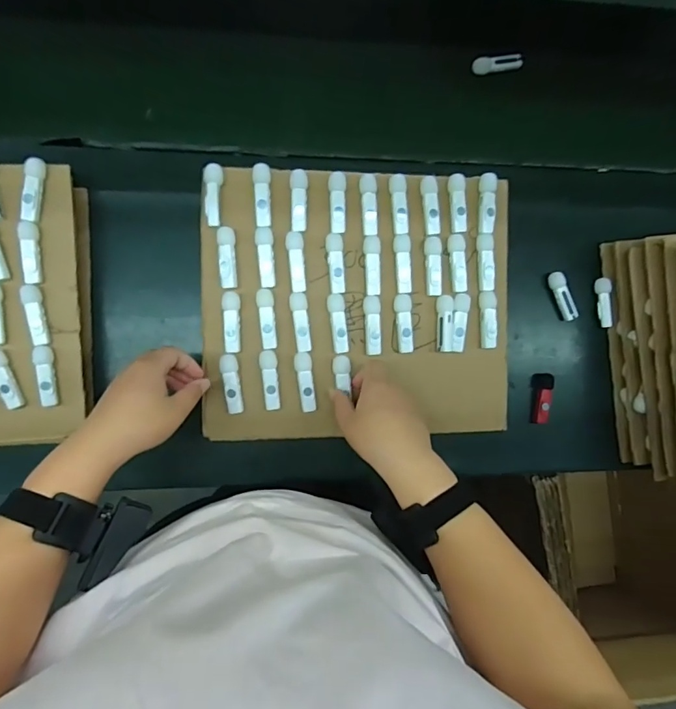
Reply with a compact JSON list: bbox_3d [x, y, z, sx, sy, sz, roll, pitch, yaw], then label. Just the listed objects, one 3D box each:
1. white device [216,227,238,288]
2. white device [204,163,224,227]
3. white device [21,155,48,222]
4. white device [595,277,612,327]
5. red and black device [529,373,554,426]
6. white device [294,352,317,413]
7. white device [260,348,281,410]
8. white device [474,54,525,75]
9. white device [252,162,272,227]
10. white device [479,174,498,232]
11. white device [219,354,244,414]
[{"bbox_3d":[-0.119,-0.104,0.513,0.019,0.007,0.064,-2,87,-7],"label":"white device"},{"bbox_3d":[-0.134,-0.169,0.510,0.018,0.011,0.065,4,86,-7],"label":"white device"},{"bbox_3d":[-0.324,-0.175,0.507,0.017,0.014,0.066,10,85,-6],"label":"white device"},{"bbox_3d":[0.355,-0.069,0.636,0.016,0.015,0.065,-7,87,-7],"label":"white device"},{"bbox_3d":[0.271,0.058,0.635,0.020,0.023,0.066,4,86,-7],"label":"red and black device"},{"bbox_3d":[-0.036,0.031,0.526,0.019,0.010,0.065,-6,87,-7],"label":"white device"},{"bbox_3d":[-0.074,0.028,0.523,0.019,0.008,0.065,-4,87,-7],"label":"white device"},{"bbox_3d":[0.213,-0.383,0.632,0.066,0.014,0.023,-12,88,-8],"label":"white device"},{"bbox_3d":[-0.080,-0.171,0.515,0.019,0.010,0.066,-3,87,-7],"label":"white device"},{"bbox_3d":[0.171,-0.173,0.548,0.019,0.009,0.067,2,86,-7],"label":"white device"},{"bbox_3d":[-0.115,0.032,0.519,0.018,0.008,0.063,-9,87,-7],"label":"white device"}]

